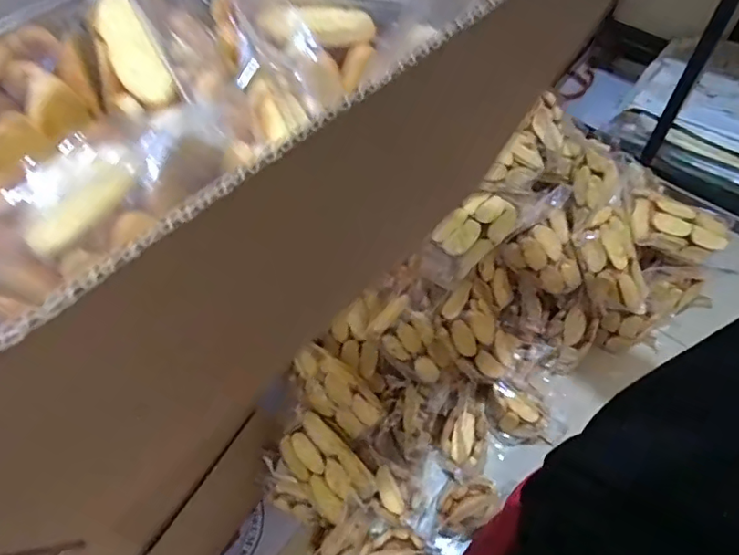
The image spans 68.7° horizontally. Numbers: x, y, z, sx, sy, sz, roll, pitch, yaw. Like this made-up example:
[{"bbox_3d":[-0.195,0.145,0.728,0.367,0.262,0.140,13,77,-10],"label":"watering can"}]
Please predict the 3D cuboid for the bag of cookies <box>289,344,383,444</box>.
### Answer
[{"bbox_3d":[-0.053,0.214,1.006,0.100,0.065,0.225,-51,118,-17],"label":"bag of cookies"}]

